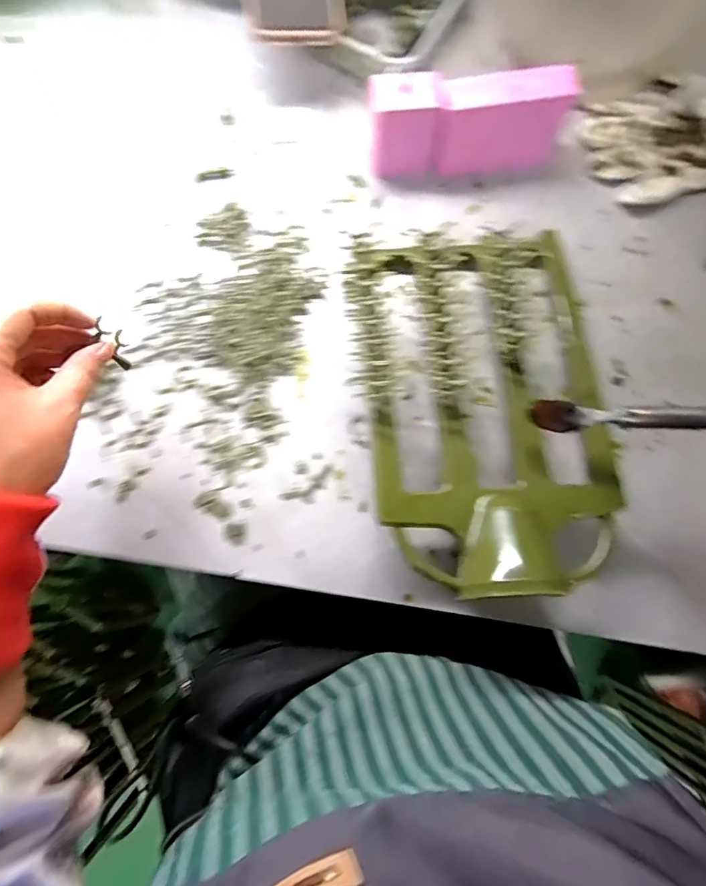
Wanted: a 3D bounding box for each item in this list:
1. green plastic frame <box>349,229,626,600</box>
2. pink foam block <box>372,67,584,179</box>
[{"bbox_3d":[0.104,-0.035,0.353,0.189,0.065,0.285,-6,77,-1],"label":"green plastic frame"},{"bbox_3d":[0.099,-0.282,0.405,0.164,0.073,0.040,-4,77,-1],"label":"pink foam block"}]

